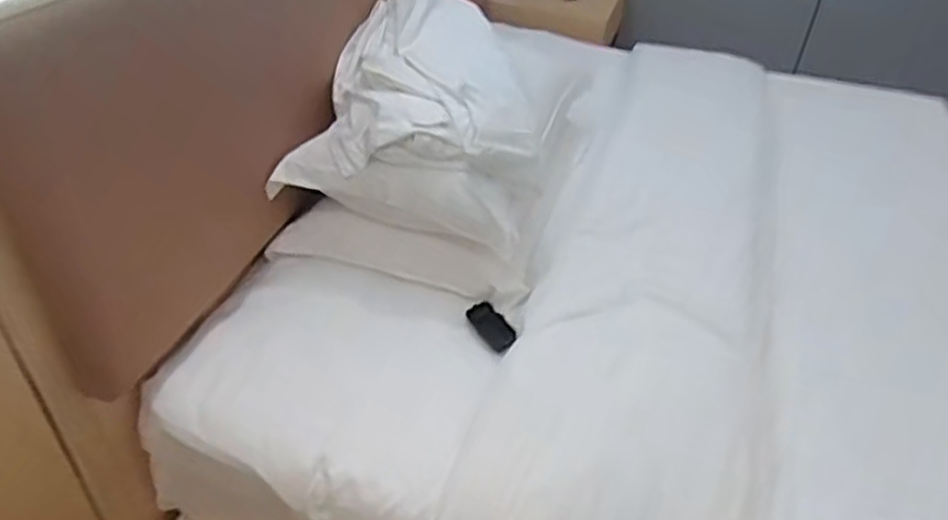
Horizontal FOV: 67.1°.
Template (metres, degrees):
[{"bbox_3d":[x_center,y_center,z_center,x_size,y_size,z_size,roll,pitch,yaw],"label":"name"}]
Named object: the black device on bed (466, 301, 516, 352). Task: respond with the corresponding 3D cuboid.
[{"bbox_3d":[0.029,0.113,1.233,0.055,0.020,0.101,-25,48,-30],"label":"black device on bed"}]

